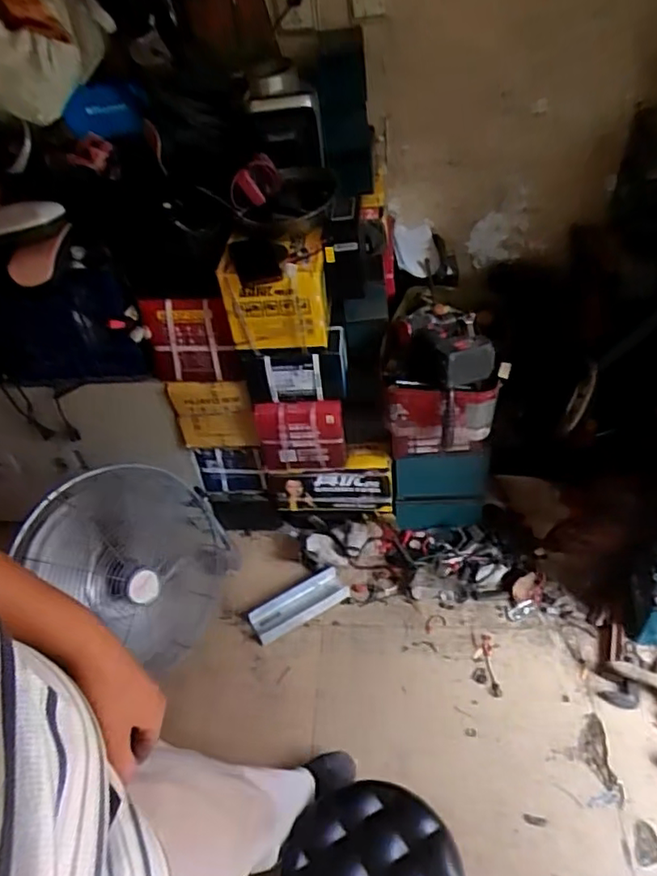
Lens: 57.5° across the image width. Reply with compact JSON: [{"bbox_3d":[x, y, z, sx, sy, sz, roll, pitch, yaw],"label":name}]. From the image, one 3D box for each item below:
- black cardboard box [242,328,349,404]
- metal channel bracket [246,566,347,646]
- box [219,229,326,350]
[{"bbox_3d":[-0.076,-0.155,1.291,0.228,0.139,0.092,0,44,9],"label":"black cardboard box"},{"bbox_3d":[-0.077,0.414,1.502,0.247,0.023,0.104,-24,45,-16],"label":"metal channel bracket"},{"bbox_3d":[-0.102,-0.277,1.173,0.191,0.188,0.117,-1,44,8],"label":"box"}]

